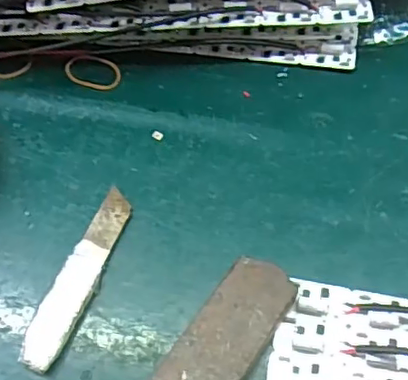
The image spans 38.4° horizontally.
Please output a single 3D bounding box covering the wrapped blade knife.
[{"bbox_3d":[-0.066,0.045,0.310,0.022,0.008,0.103,17,62,13],"label":"wrapped blade knife"}]

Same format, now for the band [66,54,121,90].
[{"bbox_3d":[-0.073,-0.077,0.384,0.038,0.004,0.023,19,62,14],"label":"band"}]

